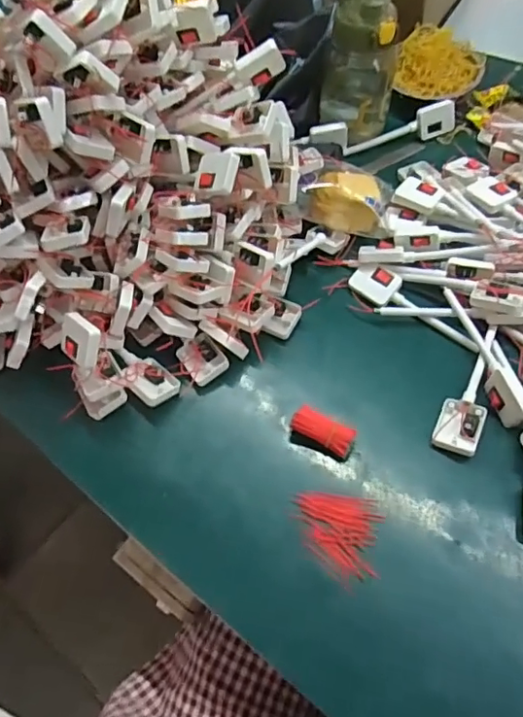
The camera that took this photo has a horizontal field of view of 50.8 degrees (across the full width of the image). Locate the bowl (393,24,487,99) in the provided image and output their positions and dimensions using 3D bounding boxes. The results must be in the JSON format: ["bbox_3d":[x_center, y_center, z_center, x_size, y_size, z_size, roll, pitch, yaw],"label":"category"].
[{"bbox_3d":[0.236,-0.390,0.729,0.112,0.057,0.100,13,59,12],"label":"bowl"}]

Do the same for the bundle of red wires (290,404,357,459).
[{"bbox_3d":[0.055,0.067,0.502,0.056,0.026,0.023,25,63,19],"label":"bundle of red wires"}]

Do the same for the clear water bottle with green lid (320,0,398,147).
[{"bbox_3d":[0.118,-0.362,0.672,0.085,0.174,0.090,4,58,7],"label":"clear water bottle with green lid"}]

